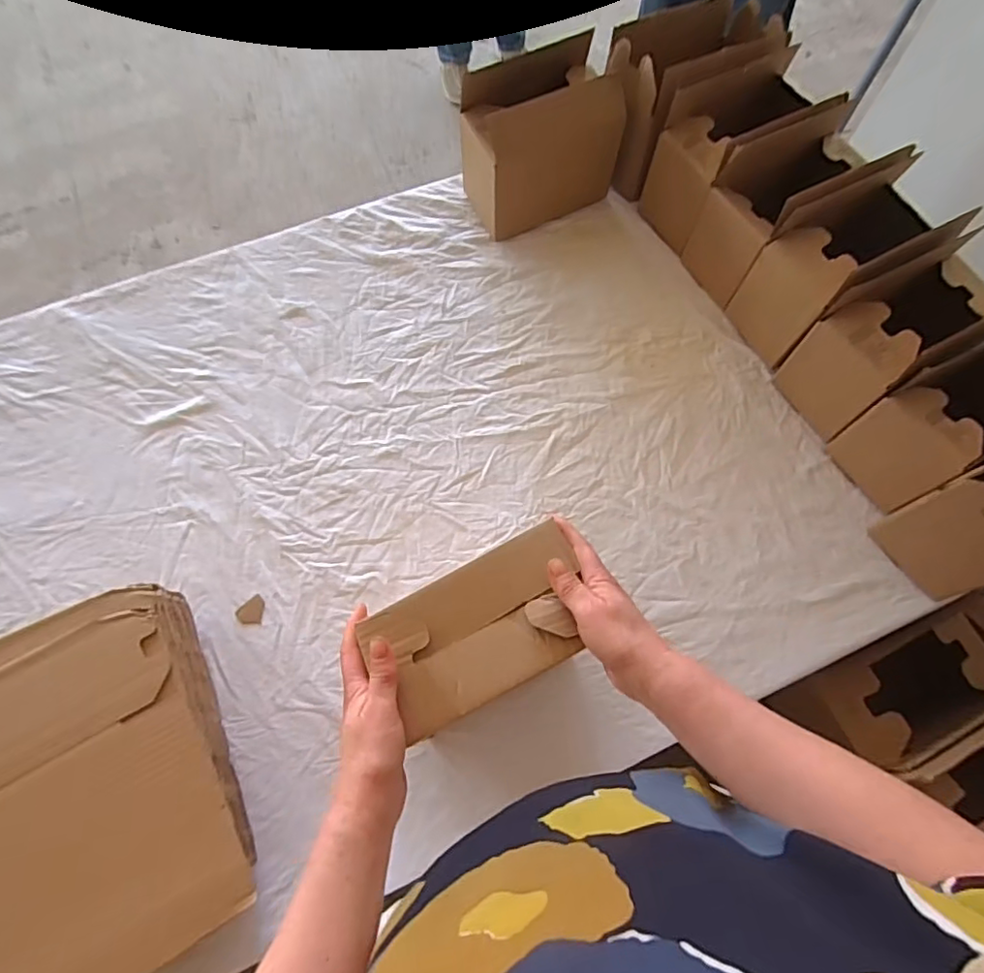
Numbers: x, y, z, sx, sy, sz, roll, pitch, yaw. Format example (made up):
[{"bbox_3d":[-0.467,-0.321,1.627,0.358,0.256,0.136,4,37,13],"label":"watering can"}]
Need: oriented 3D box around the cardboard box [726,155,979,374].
[{"bbox_3d":[0.434,-0.272,0.723,0.205,0.186,0.124,-28,72,-11],"label":"cardboard box"}]

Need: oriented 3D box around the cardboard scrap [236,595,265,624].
[{"bbox_3d":[-0.274,0.140,0.653,0.029,0.004,0.031,0,69,-1],"label":"cardboard scrap"}]

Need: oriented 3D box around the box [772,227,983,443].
[{"bbox_3d":[0.481,-0.174,0.693,0.199,0.180,0.112,-28,73,-11],"label":"box"}]

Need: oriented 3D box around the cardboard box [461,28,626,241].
[{"bbox_3d":[0.063,-0.473,0.799,0.200,0.175,0.106,-28,73,-11],"label":"cardboard box"}]

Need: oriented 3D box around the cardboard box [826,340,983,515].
[{"bbox_3d":[0.533,-0.079,0.664,0.197,0.169,0.107,-26,72,-10],"label":"cardboard box"}]

